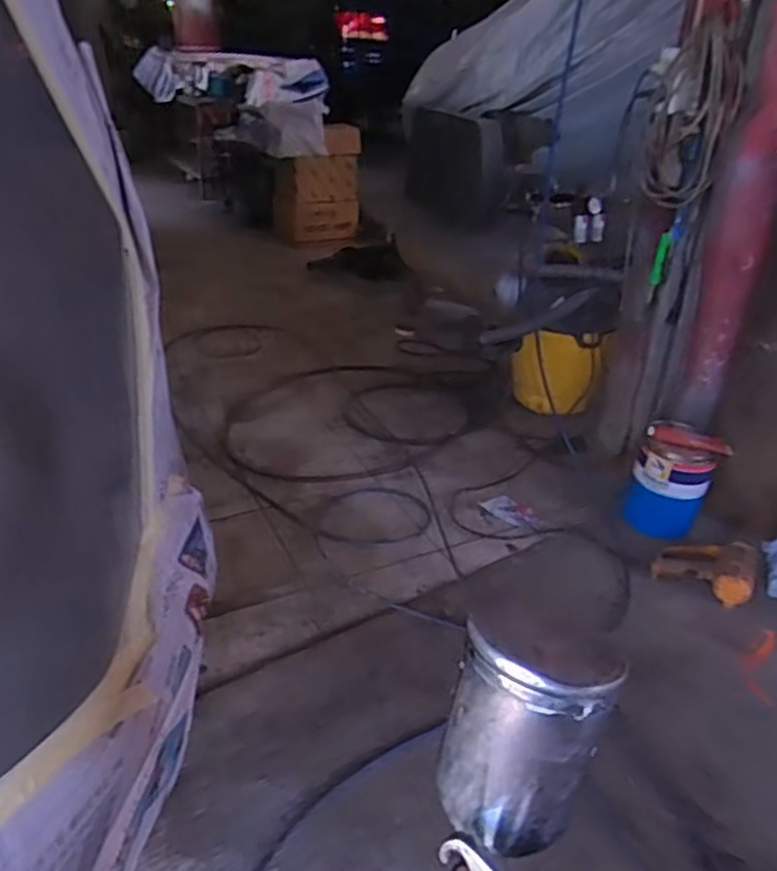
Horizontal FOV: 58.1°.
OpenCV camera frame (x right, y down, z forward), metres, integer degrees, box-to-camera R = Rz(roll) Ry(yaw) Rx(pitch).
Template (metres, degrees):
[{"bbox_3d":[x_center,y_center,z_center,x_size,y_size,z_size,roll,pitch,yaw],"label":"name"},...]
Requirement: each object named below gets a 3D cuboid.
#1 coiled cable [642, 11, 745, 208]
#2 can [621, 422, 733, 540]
[{"bbox_3d":[0.603,-0.639,1.399,0.069,0.329,0.265,1,28,-2],"label":"coiled cable"},{"bbox_3d":[0.655,0.093,1.602,0.172,0.219,0.145,16,31,24],"label":"can"}]

